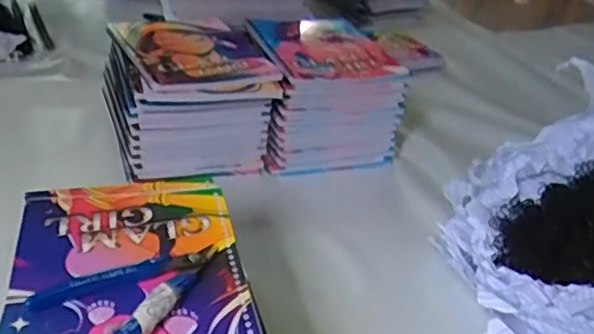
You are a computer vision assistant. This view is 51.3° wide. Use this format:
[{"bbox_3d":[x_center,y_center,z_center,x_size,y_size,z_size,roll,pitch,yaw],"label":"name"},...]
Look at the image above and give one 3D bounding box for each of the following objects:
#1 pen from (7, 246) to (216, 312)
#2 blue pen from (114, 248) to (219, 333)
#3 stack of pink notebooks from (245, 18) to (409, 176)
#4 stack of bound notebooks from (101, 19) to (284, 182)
[{"bbox_3d":[-0.112,0.068,0.392,0.126,0.008,0.016,-12,36,-27],"label":"pen"},{"bbox_3d":[-0.082,0.083,0.370,0.016,0.012,0.118,19,34,20],"label":"blue pen"},{"bbox_3d":[0.033,-0.090,0.782,0.161,0.125,0.178,-1,32,-13],"label":"stack of pink notebooks"},{"bbox_3d":[-0.129,-0.088,0.756,0.175,0.121,0.204,-7,34,-21],"label":"stack of bound notebooks"}]

